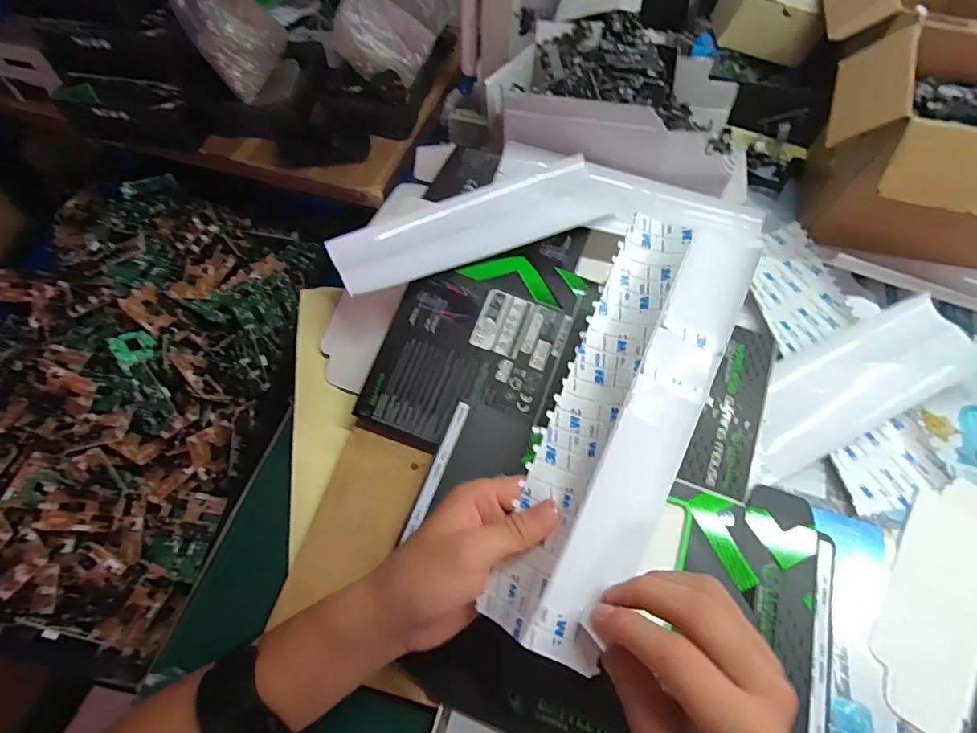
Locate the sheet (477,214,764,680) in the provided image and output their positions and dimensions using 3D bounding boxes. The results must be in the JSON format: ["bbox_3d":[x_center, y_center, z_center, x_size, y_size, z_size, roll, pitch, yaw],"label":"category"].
[{"bbox_3d":[0.084,0.030,0.307,0.083,0.028,0.282,23,74,11],"label":"sheet"}]

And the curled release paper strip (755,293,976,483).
[{"bbox_3d":[0.322,0.008,0.426,0.220,0.031,0.087,-24,64,-14],"label":"curled release paper strip"}]

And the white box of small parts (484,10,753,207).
[{"bbox_3d":[0.156,-0.300,0.565,0.308,0.088,0.194,12,61,6],"label":"white box of small parts"}]

